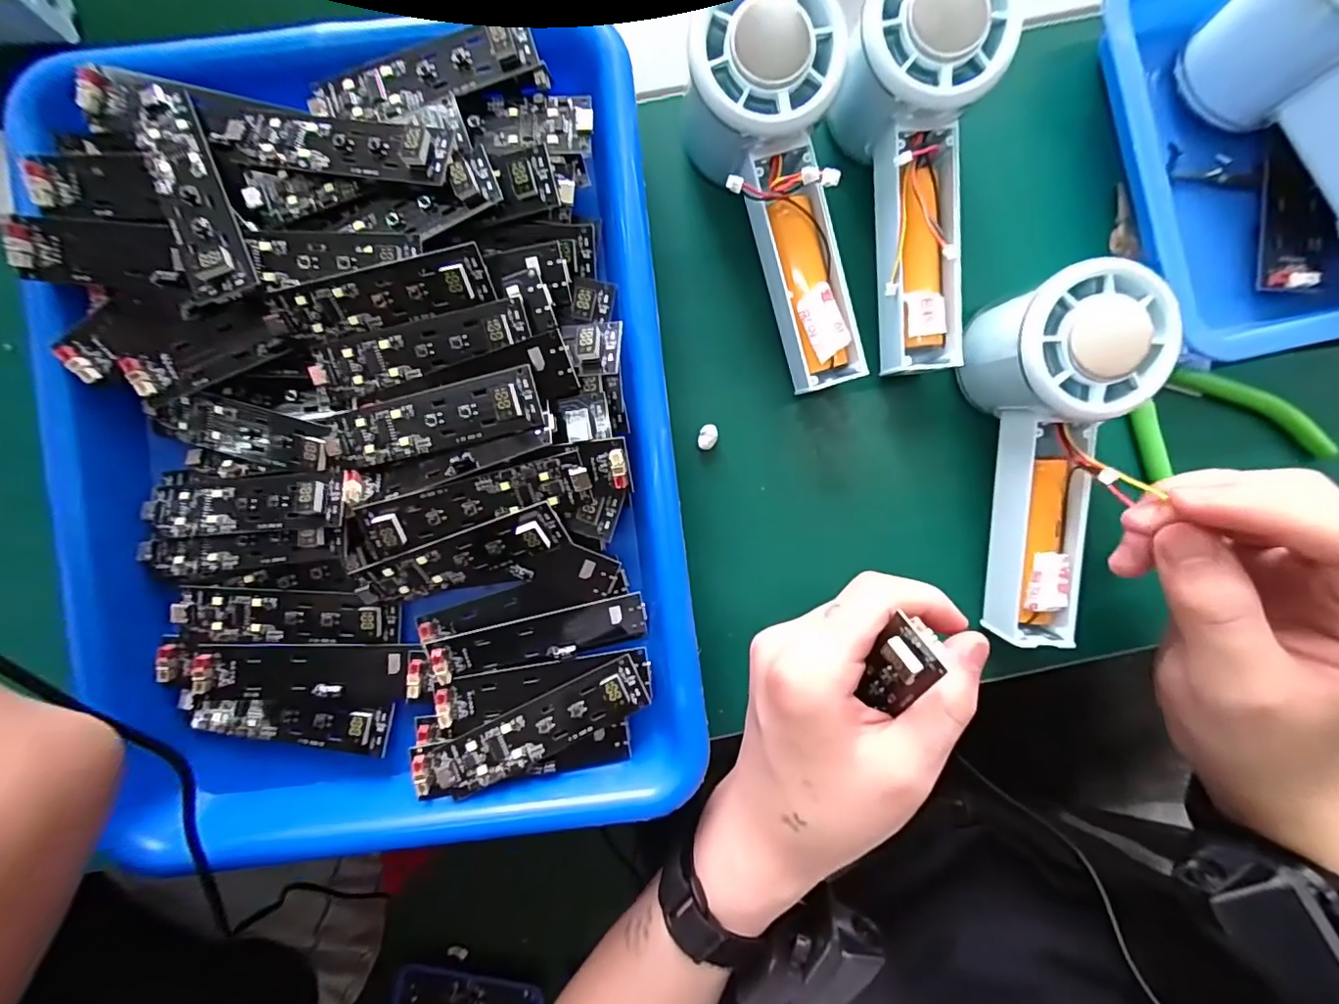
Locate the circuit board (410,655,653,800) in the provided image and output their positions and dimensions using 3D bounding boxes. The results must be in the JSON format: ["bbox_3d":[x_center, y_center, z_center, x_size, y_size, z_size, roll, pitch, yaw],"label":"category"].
[{"bbox_3d":[-0.059,0.098,0.243,0.101,0.010,0.024,-24,89,-1],"label":"circuit board"}]

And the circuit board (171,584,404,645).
[{"bbox_3d":[-0.164,0.050,0.246,0.090,0.013,0.024,2,89,0],"label":"circuit board"}]

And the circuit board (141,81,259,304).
[{"bbox_3d":[-0.188,-0.123,0.223,0.022,0.004,0.094,-22,81,-11],"label":"circuit board"}]

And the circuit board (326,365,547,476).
[{"bbox_3d":[-0.095,-0.031,0.226,0.090,0.009,0.025,-12,100,10],"label":"circuit board"}]

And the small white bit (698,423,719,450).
[{"bbox_3d":[0.018,-0.030,0.262,0.009,0.004,0.012,14,89,0],"label":"small white bit"}]

